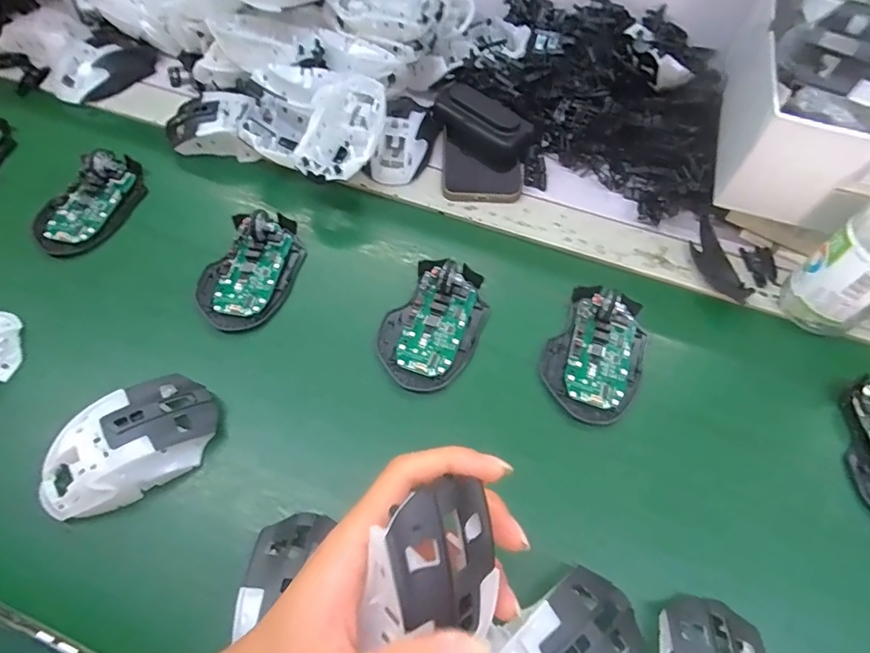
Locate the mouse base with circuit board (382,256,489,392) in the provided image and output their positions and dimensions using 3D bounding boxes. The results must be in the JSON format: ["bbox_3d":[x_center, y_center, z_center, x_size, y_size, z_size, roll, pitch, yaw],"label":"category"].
[{"bbox_3d":[0.000,-0.006,0.388,0.072,0.032,0.111,22,63,10],"label":"mouse base with circuit board"}]

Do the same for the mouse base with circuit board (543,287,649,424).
[{"bbox_3d":[0.127,0.017,0.378,0.070,0.028,0.106,26,63,12],"label":"mouse base with circuit board"}]

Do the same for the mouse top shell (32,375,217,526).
[{"bbox_3d":[-0.207,0.082,0.331,0.118,0.041,0.064,-31,66,-17],"label":"mouse top shell"}]

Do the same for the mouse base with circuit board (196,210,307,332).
[{"bbox_3d":[-0.154,-0.051,0.415,0.072,0.031,0.113,23,63,11],"label":"mouse base with circuit board"}]

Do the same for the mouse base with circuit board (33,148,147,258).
[{"bbox_3d":[-0.311,-0.117,0.445,0.058,0.029,0.112,23,63,11],"label":"mouse base with circuit board"}]

